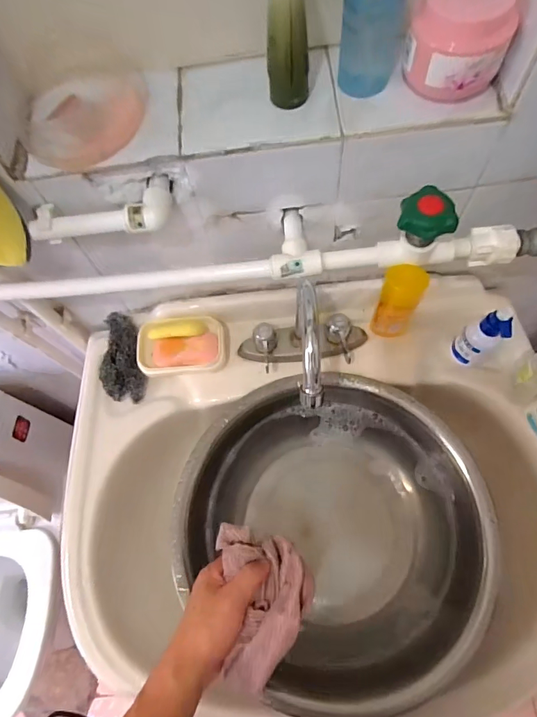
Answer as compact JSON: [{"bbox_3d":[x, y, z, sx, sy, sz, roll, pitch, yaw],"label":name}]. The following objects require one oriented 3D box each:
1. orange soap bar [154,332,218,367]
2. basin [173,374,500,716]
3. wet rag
[{"bbox_3d":[-0.113,-0.010,0.594,0.088,0.011,0.045,-8,68,-13],"label":"orange soap bar"},{"bbox_3d":[0.077,0.216,0.564,0.366,0.128,0.363,-1,69,3],"label":"basin"},{"bbox_3d":[-0.001,0.235,0.420,0.089,0.039,0.139,-7,69,0],"label":"wet rag"}]

